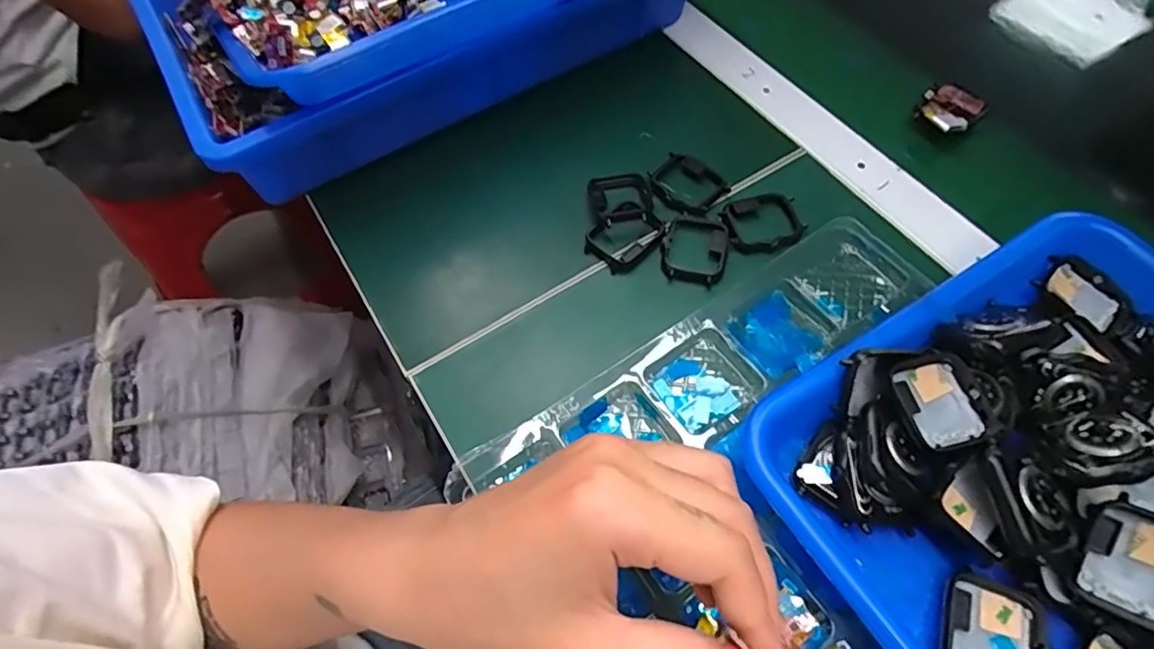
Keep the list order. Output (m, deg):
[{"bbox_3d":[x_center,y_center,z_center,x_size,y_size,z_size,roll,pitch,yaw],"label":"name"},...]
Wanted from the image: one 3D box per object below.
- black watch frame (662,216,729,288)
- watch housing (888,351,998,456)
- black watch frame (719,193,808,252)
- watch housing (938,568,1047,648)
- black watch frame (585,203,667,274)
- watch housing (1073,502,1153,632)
[{"bbox_3d":[0.071,-0.047,0.350,0.037,0.008,0.048,15,62,10],"label":"black watch frame"},{"bbox_3d":[0.159,0.034,0.258,0.037,0.010,0.041,-14,61,-7],"label":"watch housing"},{"bbox_3d":[0.112,-0.063,0.356,0.048,0.008,0.041,-17,61,-9],"label":"black watch frame"},{"bbox_3d":[0.164,0.123,0.232,0.036,0.007,0.043,20,63,12],"label":"watch housing"},{"bbox_3d":[0.028,-0.054,0.354,0.043,0.013,0.035,-37,66,-18],"label":"black watch frame"},{"bbox_3d":[0.220,0.094,0.229,0.036,0.008,0.042,23,92,26],"label":"watch housing"}]

